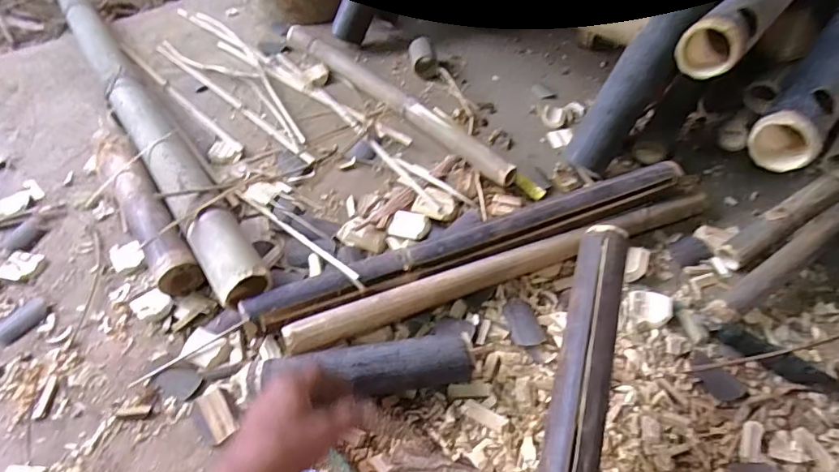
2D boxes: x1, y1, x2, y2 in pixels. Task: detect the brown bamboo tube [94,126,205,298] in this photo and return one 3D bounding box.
[{"bbox_3d":[-0.437,-0.048,0.753,0.065,0.070,0.365,-32,56,-22],"label":"brown bamboo tube"}]

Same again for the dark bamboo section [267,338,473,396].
[{"bbox_3d":[-0.059,0.161,0.569,0.235,0.057,0.055,-6,51,-3],"label":"dark bamboo section"}]

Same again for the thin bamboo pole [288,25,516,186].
[{"bbox_3d":[-0.066,-0.274,0.937,0.042,0.041,0.646,-35,58,-24],"label":"thin bamboo pole"}]

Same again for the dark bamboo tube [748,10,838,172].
[{"bbox_3d":[0.510,-0.191,0.604,0.068,0.060,0.307,36,60,27],"label":"dark bamboo tube"}]

